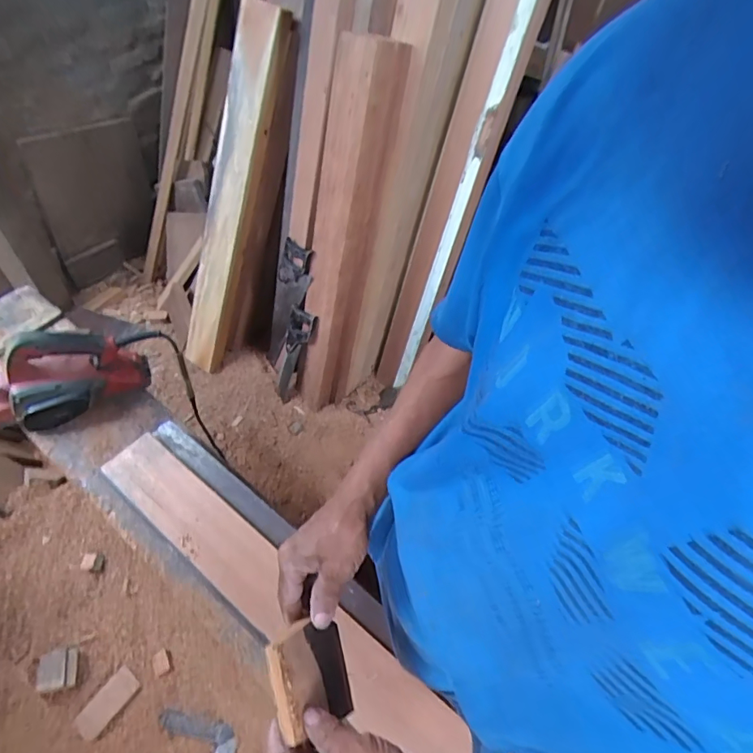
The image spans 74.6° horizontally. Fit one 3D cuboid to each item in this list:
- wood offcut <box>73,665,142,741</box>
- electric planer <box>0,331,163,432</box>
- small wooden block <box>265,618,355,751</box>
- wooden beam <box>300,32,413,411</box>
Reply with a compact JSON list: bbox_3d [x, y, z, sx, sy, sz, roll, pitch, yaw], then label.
[{"bbox_3d":[-0.455,0.552,0.837,0.053,0.011,0.104,33,59,19],"label":"wood offcut"},{"bbox_3d":[-0.525,-0.015,0.823,0.299,0.141,0.119,-20,58,-18],"label":"electric planer"},{"bbox_3d":[-0.060,0.270,0.446,0.017,0.085,0.080,-25,68,30],"label":"small wooden block"},{"bbox_3d":[-0.094,-0.352,1.371,0.161,1.006,0.176,19,31,10],"label":"wooden beam"}]

